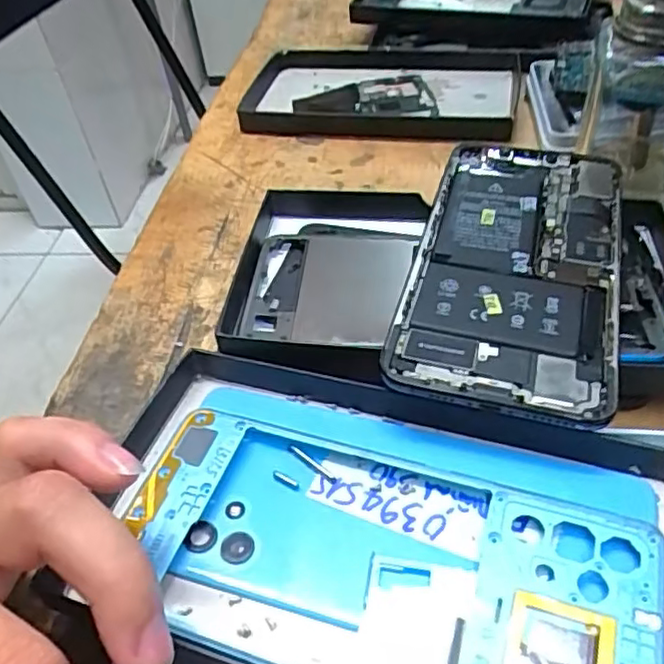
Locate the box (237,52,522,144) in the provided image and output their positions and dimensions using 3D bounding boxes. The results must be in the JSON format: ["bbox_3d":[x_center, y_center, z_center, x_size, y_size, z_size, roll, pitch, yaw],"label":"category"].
[{"bbox_3d":[0.031,-0.161,0.430,0.180,0.027,0.096,3,45,11],"label":"box"}]

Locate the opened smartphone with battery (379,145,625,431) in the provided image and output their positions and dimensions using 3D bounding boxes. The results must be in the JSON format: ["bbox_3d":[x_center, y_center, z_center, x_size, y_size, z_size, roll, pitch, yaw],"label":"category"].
[{"bbox_3d":[0.072,-0.028,0.249,0.075,0.006,0.142,13,51,13],"label":"opened smartphone with battery"}]

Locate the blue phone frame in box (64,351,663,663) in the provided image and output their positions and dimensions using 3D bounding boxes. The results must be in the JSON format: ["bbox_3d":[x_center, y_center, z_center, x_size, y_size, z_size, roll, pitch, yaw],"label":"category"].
[{"bbox_3d":[0.014,0.065,0.198,0.170,0.029,0.098,9,46,17],"label":"blue phone frame in box"}]

